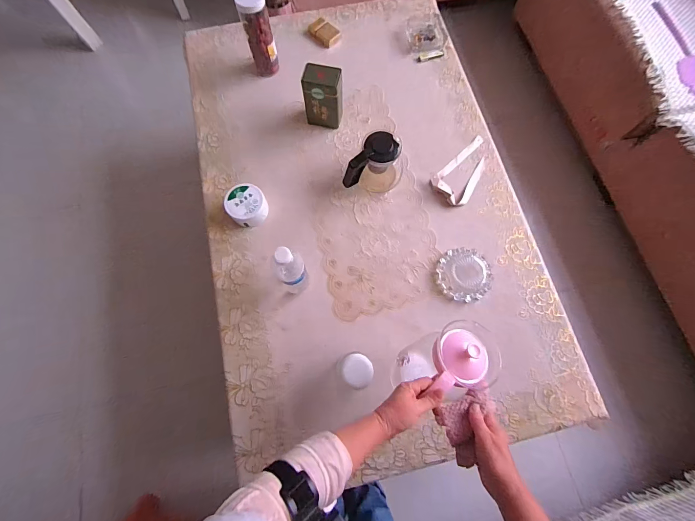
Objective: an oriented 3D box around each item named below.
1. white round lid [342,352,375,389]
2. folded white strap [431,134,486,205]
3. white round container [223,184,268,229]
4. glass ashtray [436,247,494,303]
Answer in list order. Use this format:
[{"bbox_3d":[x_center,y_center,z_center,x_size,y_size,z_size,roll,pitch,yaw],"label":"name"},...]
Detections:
[{"bbox_3d":[0.019,0.210,0.612,0.057,0.020,0.061,0,74,-1],"label":"white round lid"},{"bbox_3d":[0.317,-0.236,0.832,0.208,0.032,0.105,-42,79,-11],"label":"folded white strap"},{"bbox_3d":[-0.244,-0.133,0.782,0.097,0.055,0.089,0,74,-1],"label":"white round container"},{"bbox_3d":[0.278,0.032,0.764,0.124,0.027,0.124,0,74,-1],"label":"glass ashtray"}]

